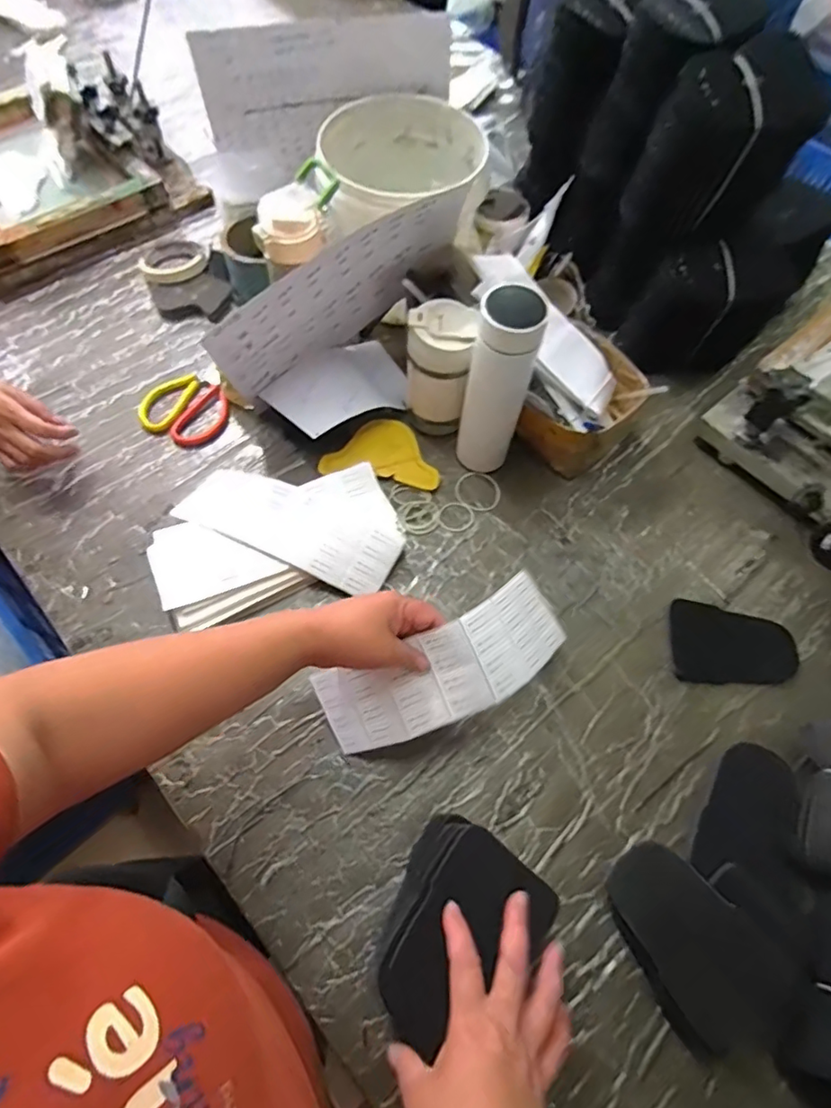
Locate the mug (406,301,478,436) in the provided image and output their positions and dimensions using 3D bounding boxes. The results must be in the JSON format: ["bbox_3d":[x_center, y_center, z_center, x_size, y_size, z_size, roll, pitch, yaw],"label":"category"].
[{"bbox_3d":[0.028,-0.226,0.668,0.073,0.151,0.077,6,64,1],"label":"mug"}]

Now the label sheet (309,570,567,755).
[{"bbox_3d":[0.027,0.107,0.522,0.243,0.087,0.094,-27,69,-3],"label":"label sheet"}]

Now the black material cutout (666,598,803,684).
[{"bbox_3d":[0.342,0.095,0.600,0.117,0.027,0.089,8,64,2],"label":"black material cutout"}]

